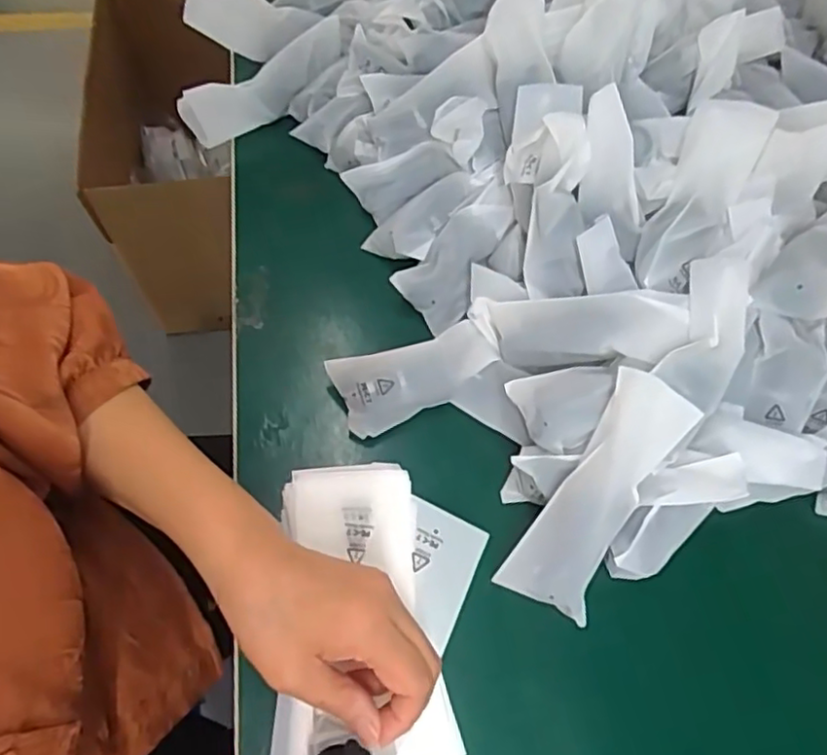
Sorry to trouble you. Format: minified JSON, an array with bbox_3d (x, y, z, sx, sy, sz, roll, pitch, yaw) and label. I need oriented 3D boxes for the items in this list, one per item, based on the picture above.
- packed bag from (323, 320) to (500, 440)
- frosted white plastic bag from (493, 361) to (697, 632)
[{"bbox_3d":[0.001,-0.001,0.443,0.108,0.021,0.056,-15,67,-10],"label":"packed bag"},{"bbox_3d":[0.114,0.072,0.397,0.052,0.017,0.152,32,93,11],"label":"frosted white plastic bag"}]

